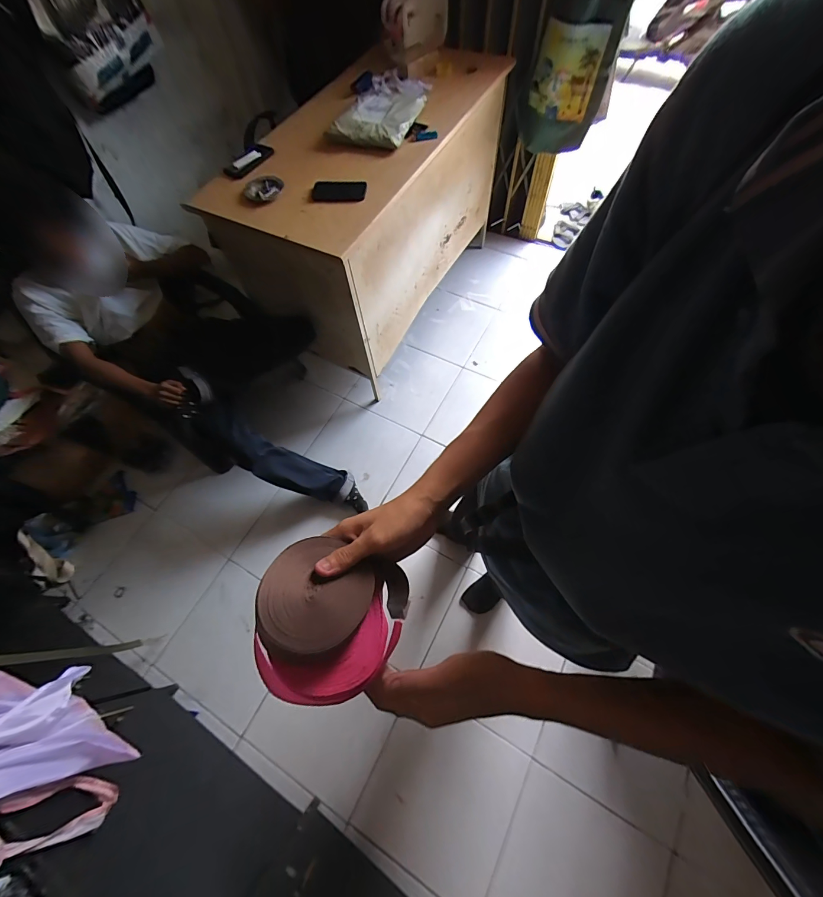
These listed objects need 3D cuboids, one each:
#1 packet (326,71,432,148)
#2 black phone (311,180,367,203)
[{"bbox_3d":[-0.084,-1.139,1.201,0.212,0.057,0.469,16,66,11],"label":"packet"},{"bbox_3d":[-0.211,-0.746,1.053,0.156,0.014,0.095,-2,64,3],"label":"black phone"}]

